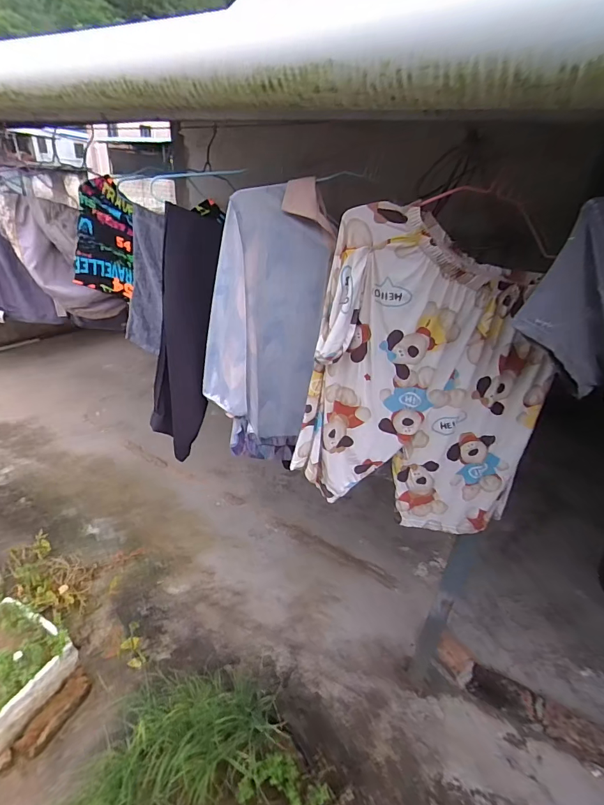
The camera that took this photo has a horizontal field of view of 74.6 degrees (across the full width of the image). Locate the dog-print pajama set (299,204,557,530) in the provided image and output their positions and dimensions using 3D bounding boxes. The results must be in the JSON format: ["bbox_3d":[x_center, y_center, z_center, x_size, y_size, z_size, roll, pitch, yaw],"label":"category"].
[{"bbox_3d":[0.238,-0.002,0.764,0.456,0.618,0.078,7,28,5],"label":"dog-print pajama set"}]

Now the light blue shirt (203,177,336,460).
[{"bbox_3d":[-0.077,-0.126,0.808,0.217,0.548,0.072,-5,29,-18],"label":"light blue shirt"}]

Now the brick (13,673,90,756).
[{"bbox_3d":[-0.782,0.993,1.268,0.069,0.050,0.223,14,29,18],"label":"brick"}]

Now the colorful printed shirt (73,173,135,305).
[{"bbox_3d":[-0.492,-0.401,0.981,0.154,0.260,0.027,5,28,0],"label":"colorful printed shirt"}]

